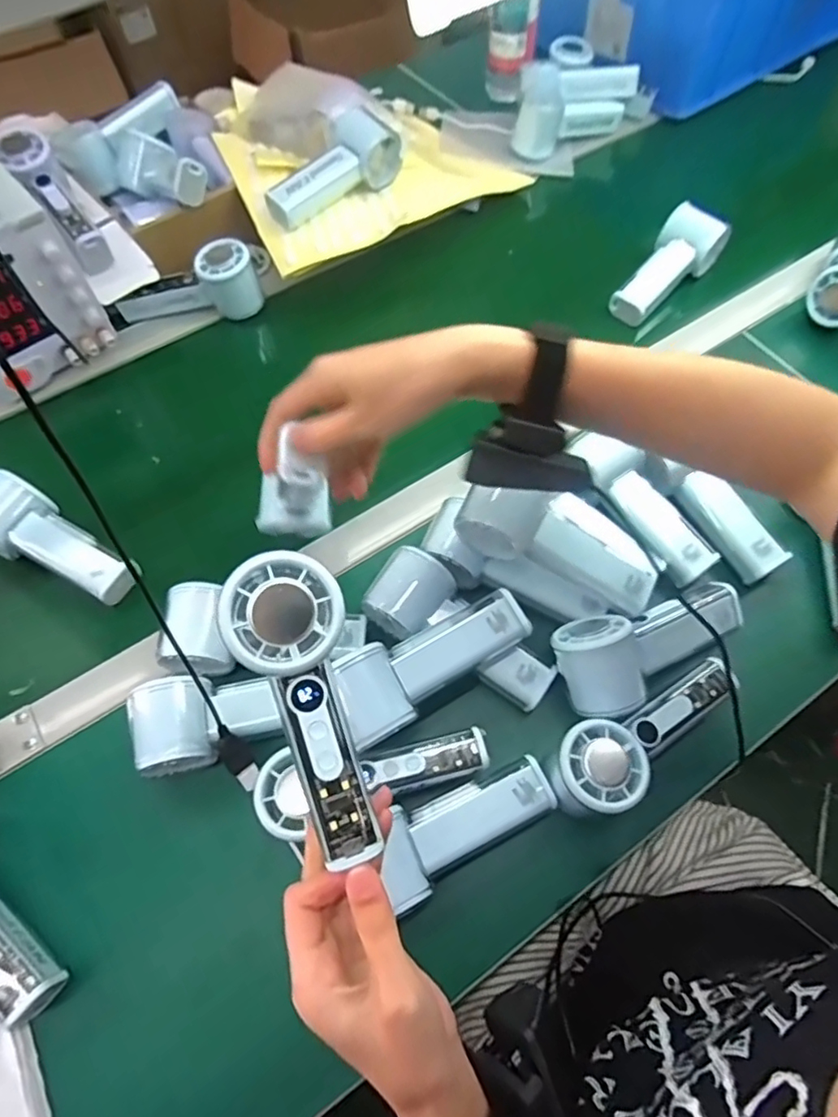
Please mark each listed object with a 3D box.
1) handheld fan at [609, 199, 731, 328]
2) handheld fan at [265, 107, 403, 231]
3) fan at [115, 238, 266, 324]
[{"bbox_3d":[0.266,-0.309,0.635,0.065,0.059,0.127,32,68,17],"label":"handheld fan"},{"bbox_3d":[-0.096,-0.408,0.632,0.154,0.048,0.070,-38,68,-16],"label":"handheld fan"},{"bbox_3d":[-0.240,-0.278,0.626,0.146,0.059,0.053,-24,65,-10],"label":"fan"}]

